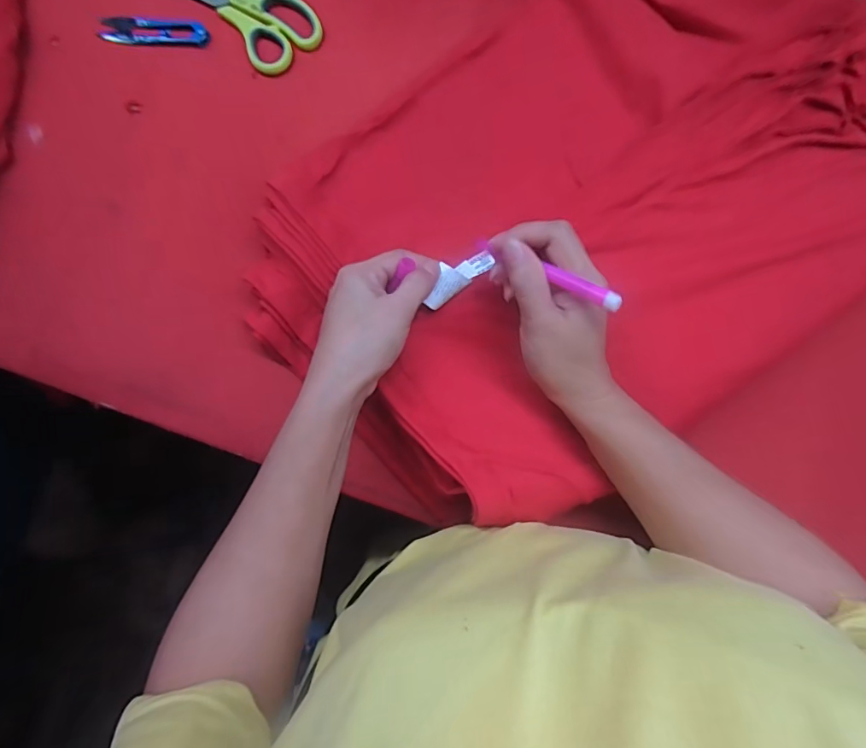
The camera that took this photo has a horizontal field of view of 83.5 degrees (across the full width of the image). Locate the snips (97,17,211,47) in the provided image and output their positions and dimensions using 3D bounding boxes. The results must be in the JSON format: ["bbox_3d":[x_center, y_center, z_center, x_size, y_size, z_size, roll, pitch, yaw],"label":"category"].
[{"bbox_3d":[-0.250,-0.311,0.441,0.097,0.004,0.022,6,81,2],"label":"snips"}]

